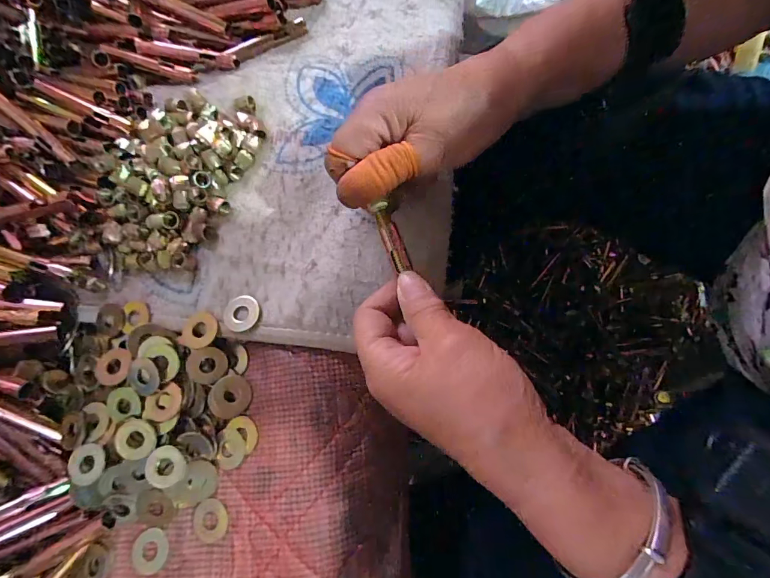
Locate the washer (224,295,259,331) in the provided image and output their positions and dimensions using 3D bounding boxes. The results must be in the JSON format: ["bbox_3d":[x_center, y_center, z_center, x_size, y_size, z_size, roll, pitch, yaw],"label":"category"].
[{"bbox_3d":[-0.096,0.016,0.255,0.023,0.005,0.024,-5,76,8],"label":"washer"}]

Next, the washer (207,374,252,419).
[{"bbox_3d":[-0.103,0.071,0.252,0.026,0.004,0.030,36,85,15],"label":"washer"}]

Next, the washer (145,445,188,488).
[{"bbox_3d":[-0.137,0.111,0.239,0.023,0.006,0.024,0,77,1],"label":"washer"}]

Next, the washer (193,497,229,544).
[{"bbox_3d":[-0.109,0.144,0.238,0.023,0.004,0.023,-2,77,8],"label":"washer"}]

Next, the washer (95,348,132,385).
[{"bbox_3d":[-0.183,0.052,0.257,0.031,0.004,0.024,-6,67,16],"label":"washer"}]

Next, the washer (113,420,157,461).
[{"bbox_3d":[-0.159,0.095,0.242,0.028,0.004,0.024,-22,75,3],"label":"washer"}]

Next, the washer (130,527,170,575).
[{"bbox_3d":[-0.147,0.164,0.239,0.024,0.004,0.027,25,81,15],"label":"washer"}]

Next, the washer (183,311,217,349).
[{"bbox_3d":[-0.125,0.028,0.257,0.022,0.004,0.025,32,84,14],"label":"washer"}]

